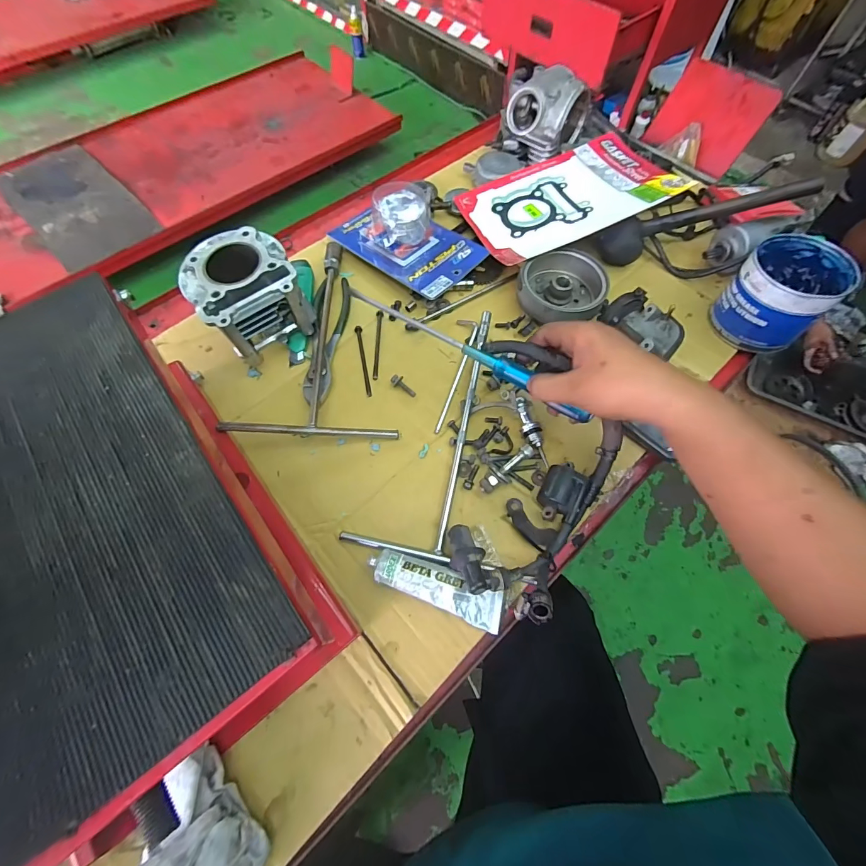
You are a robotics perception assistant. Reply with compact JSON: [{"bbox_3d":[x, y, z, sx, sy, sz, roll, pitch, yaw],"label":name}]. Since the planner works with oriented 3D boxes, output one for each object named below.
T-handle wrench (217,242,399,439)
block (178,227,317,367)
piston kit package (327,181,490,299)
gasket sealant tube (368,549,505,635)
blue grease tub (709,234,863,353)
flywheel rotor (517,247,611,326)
[{"bbox_3d":[-0.142,-0.132,0.482,0.179,0.024,0.304,3,64,-16],"label":"T-handle wrench"},{"bbox_3d":[-0.218,-0.166,0.453,0.117,0.072,0.128,-35,70,-15],"label":"block"},{"bbox_3d":[-0.033,-0.281,0.528,0.205,0.067,0.136,39,71,16],"label":"piston kit package"},{"bbox_3d":[0.003,0.142,0.356,0.125,0.025,0.039,20,67,8],"label":"gasket sealant tube"},{"bbox_3d":[0.410,-0.165,0.461,0.098,0.090,0.094,0,65,0],"label":"blue grease tub"},{"bbox_3d":[0.165,-0.183,0.493,0.106,0.037,0.114,0,65,0],"label":"flywheel rotor"}]

